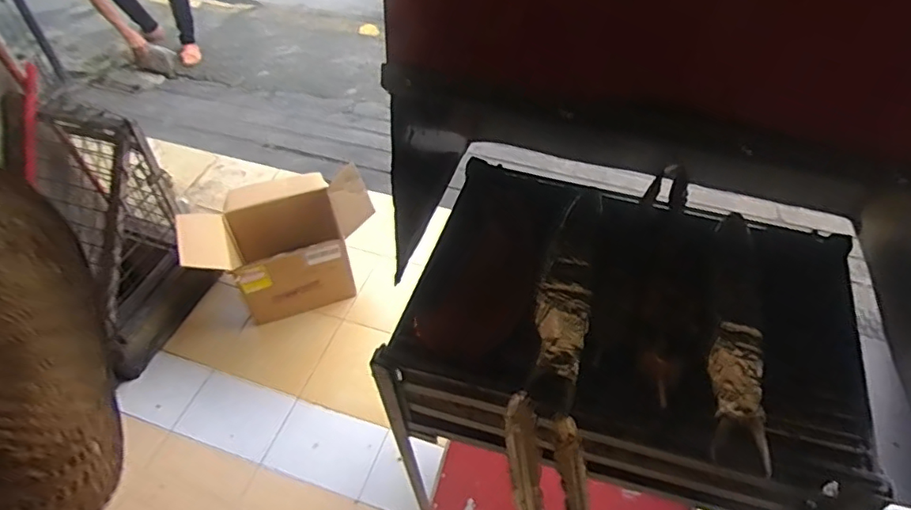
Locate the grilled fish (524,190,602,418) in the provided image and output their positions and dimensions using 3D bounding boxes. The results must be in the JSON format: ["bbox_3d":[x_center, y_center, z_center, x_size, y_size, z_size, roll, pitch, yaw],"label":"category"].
[{"bbox_3d":[0.151,0.043,0.768,0.071,0.048,0.334,10,52,9],"label":"grilled fish"}]

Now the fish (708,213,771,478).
[{"bbox_3d":[0.357,0.088,0.725,0.070,0.046,0.349,9,52,8],"label":"fish"}]

